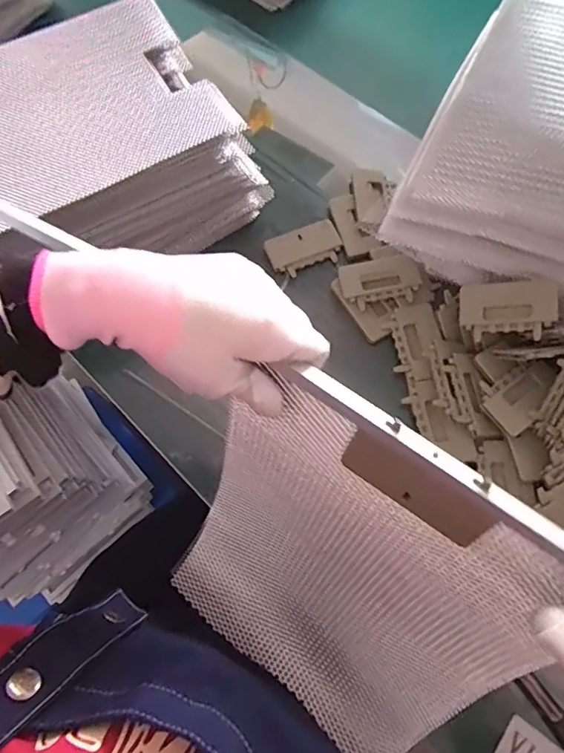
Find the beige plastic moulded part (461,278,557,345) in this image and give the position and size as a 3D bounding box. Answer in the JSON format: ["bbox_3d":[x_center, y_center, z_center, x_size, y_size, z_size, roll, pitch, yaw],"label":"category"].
[{"bbox_3d":[0.219,-0.065,0.480,0.085,0.007,0.055,-1,86,32],"label":"beige plastic moulded part"}]

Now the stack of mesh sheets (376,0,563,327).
[{"bbox_3d":[0.299,-0.254,0.524,0.262,0.097,0.368,26,73,12],"label":"stack of mesh sheets"}]

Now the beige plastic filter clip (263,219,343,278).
[{"bbox_3d":[0.026,-0.151,0.582,0.085,0.009,0.055,-22,70,-6],"label":"beige plastic filter clip"}]

